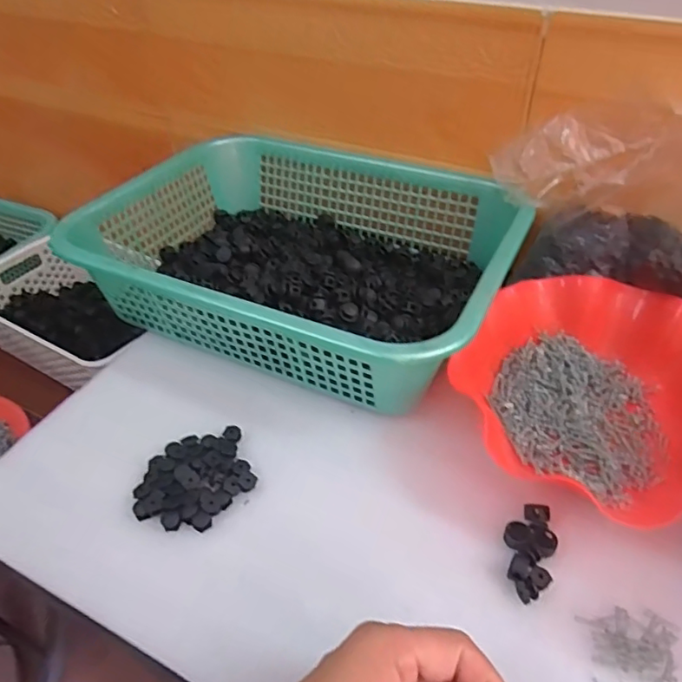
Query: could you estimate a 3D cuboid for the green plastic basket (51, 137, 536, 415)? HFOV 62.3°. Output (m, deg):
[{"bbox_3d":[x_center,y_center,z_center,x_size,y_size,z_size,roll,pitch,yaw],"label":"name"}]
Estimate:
[{"bbox_3d":[-0.033,-0.090,0.554,0.386,0.092,0.288,17,47,19],"label":"green plastic basket"}]

